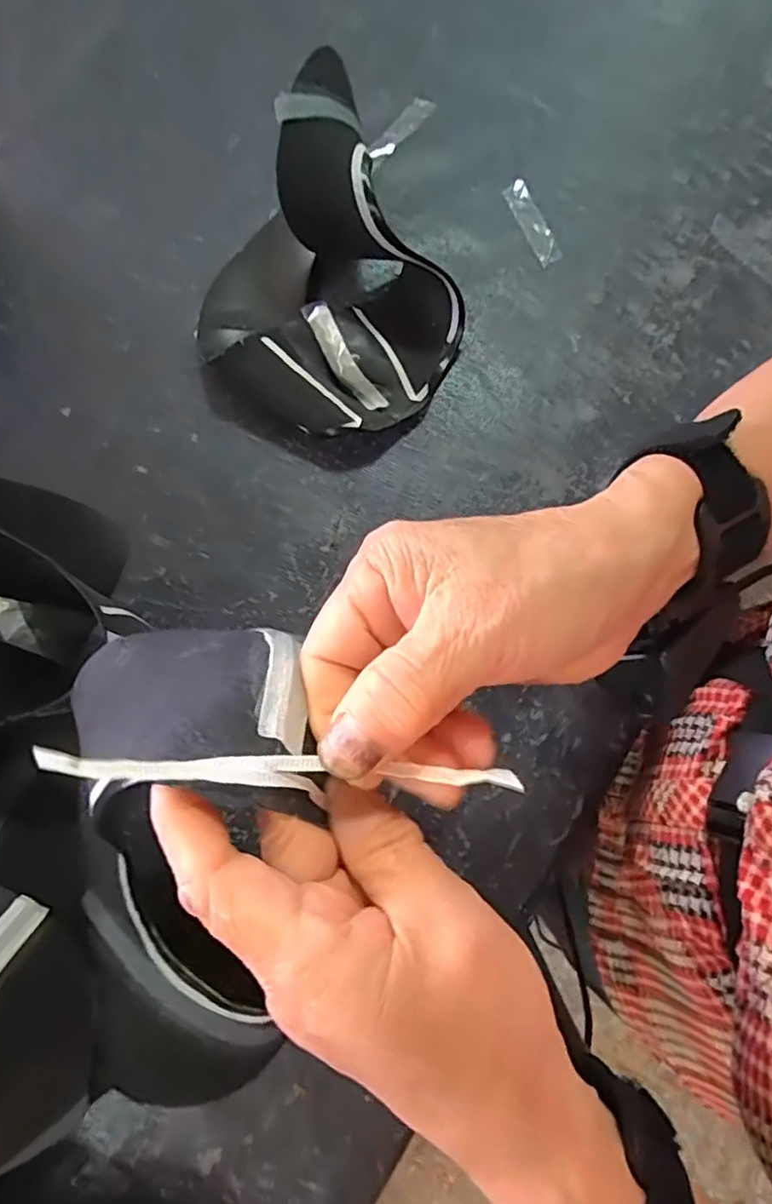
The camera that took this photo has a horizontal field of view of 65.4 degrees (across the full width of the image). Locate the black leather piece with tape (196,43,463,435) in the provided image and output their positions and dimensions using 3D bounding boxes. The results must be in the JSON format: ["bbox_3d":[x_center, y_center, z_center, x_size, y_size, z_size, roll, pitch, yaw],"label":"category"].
[{"bbox_3d":[-0.036,-0.181,0.338,0.145,0.097,0.151,0,79,1],"label":"black leather piece with tape"}]

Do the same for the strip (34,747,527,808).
[{"bbox_3d":[-0.022,0.047,0.159,0.126,0.007,0.011,8,79,-18],"label":"strip"}]

